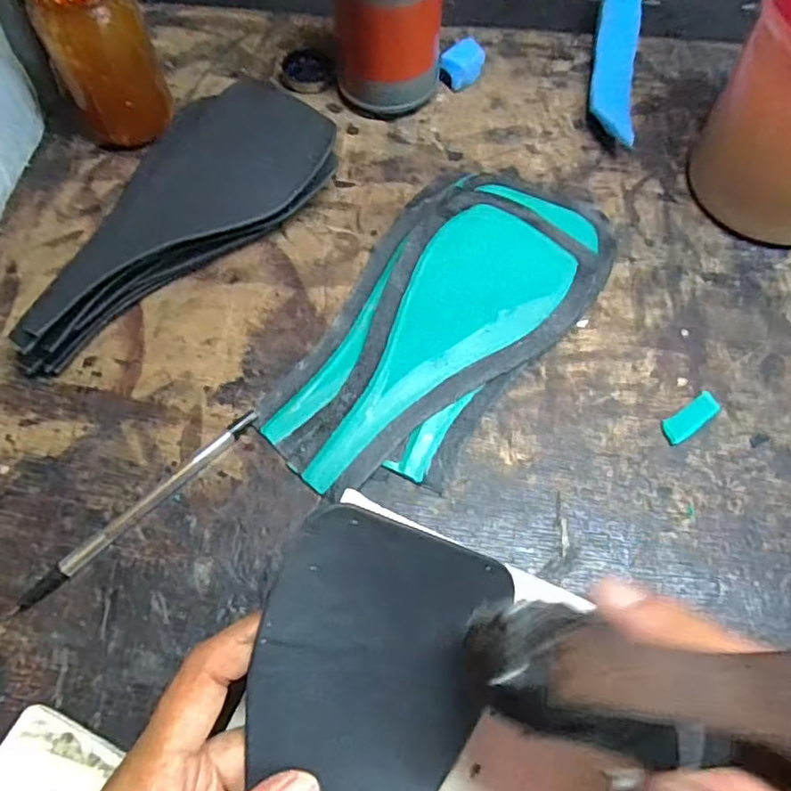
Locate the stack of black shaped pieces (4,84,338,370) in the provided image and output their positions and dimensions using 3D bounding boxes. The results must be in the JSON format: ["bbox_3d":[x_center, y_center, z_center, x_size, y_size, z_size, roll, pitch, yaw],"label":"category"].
[{"bbox_3d":[-0.141,-0.111,0.364,0.221,0.045,0.094,-38,70,-17],"label":"stack of black shaped pieces"}]

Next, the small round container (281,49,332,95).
[{"bbox_3d":[-0.067,-0.244,0.452,0.035,0.006,0.044,11,64,5],"label":"small round container"}]

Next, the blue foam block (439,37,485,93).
[{"bbox_3d":[0.050,-0.244,0.444,0.034,0.020,0.024,-40,70,-18],"label":"blue foam block"}]

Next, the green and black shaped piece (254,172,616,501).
[{"bbox_3d":[0.028,-0.048,0.347,0.122,0.020,0.239,35,69,16],"label":"green and black shaped piece"}]

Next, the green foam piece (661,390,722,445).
[{"bbox_3d":[0.161,0.012,0.326,0.039,0.004,0.013,-31,68,-15],"label":"green foam piece"}]

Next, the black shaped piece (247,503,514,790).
[{"bbox_3d":[-0.020,0.140,0.200,0.081,0.039,0.192,14,66,7],"label":"black shaped piece"}]

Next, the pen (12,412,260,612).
[{"bbox_3d":[-0.127,0.055,0.303,0.011,0.006,0.139,41,70,18],"label":"pen"}]

